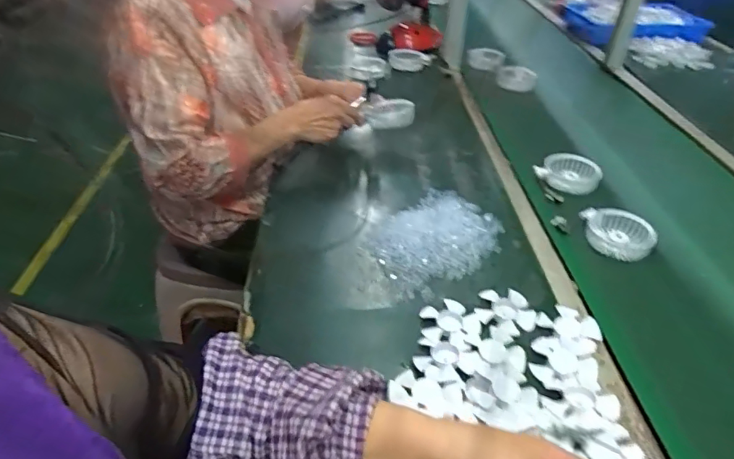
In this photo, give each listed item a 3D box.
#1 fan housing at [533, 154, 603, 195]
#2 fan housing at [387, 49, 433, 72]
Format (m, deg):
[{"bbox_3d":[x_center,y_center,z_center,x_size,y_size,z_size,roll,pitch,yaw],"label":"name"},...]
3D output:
[{"bbox_3d":[0.360,-0.100,0.856,0.098,0.025,0.086,30,47,31],"label":"fan housing"},{"bbox_3d":[0.117,-0.470,1.349,0.120,0.030,0.089,22,43,24],"label":"fan housing"}]

